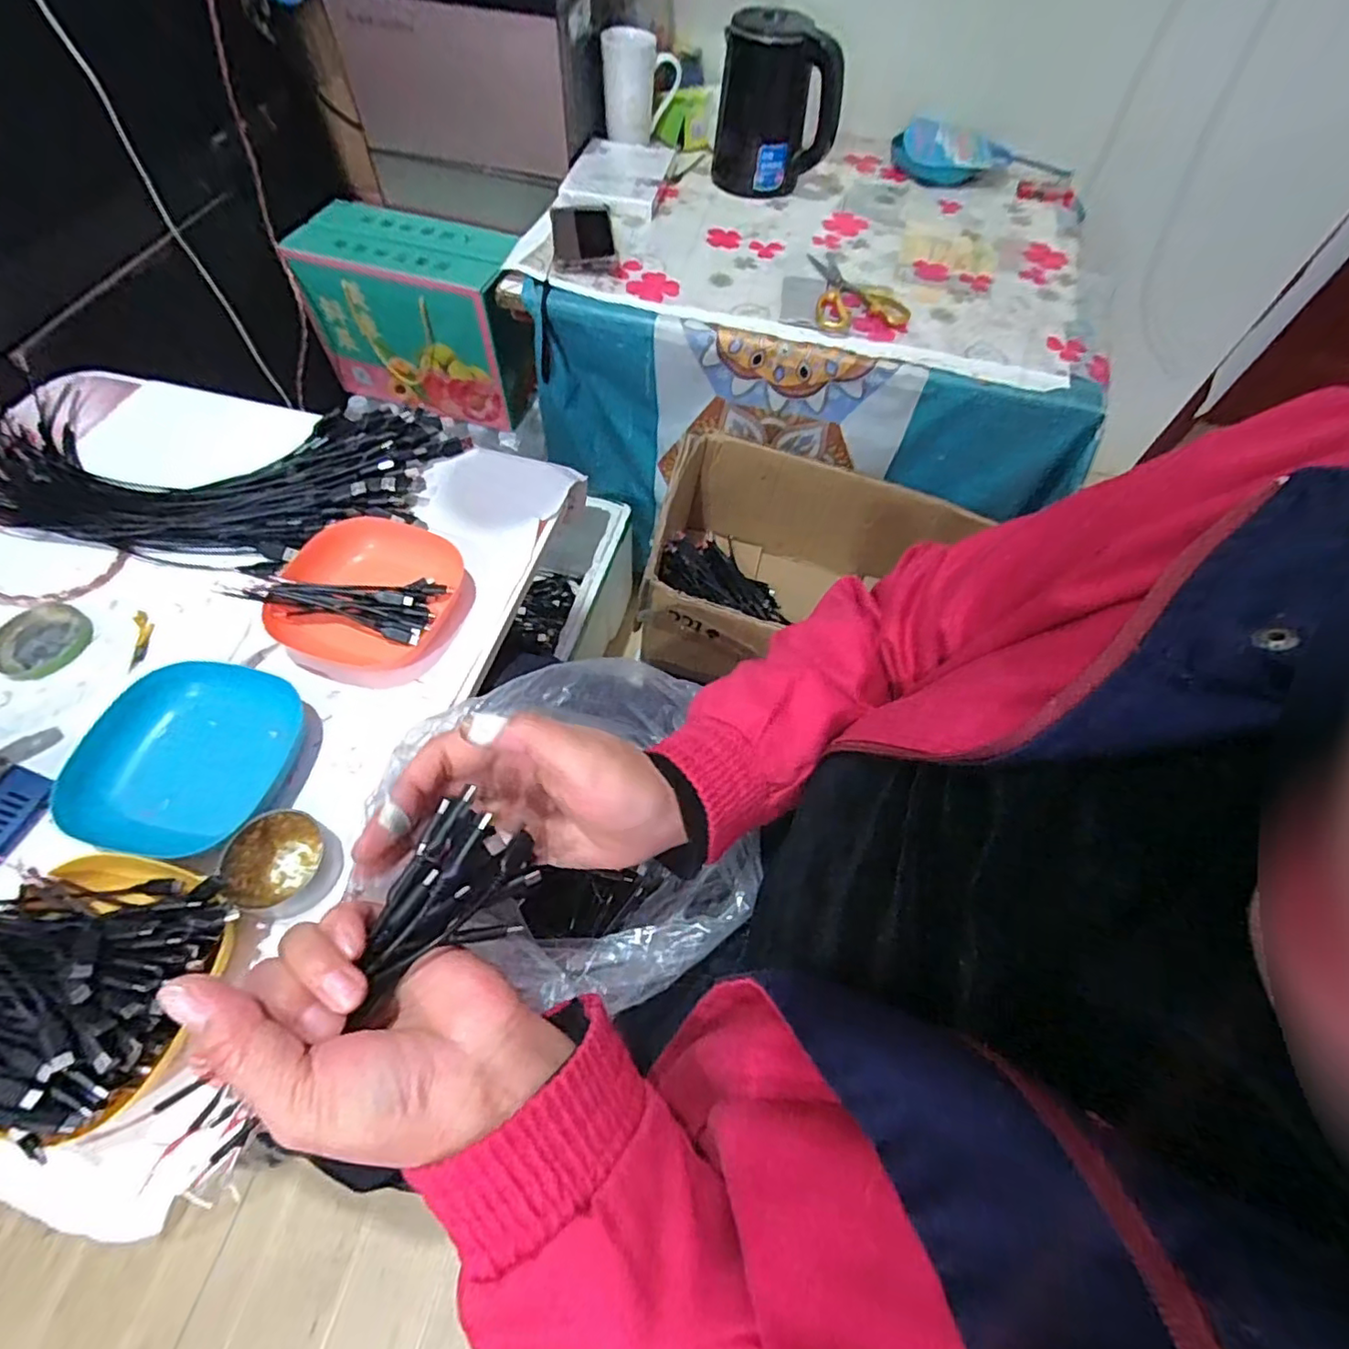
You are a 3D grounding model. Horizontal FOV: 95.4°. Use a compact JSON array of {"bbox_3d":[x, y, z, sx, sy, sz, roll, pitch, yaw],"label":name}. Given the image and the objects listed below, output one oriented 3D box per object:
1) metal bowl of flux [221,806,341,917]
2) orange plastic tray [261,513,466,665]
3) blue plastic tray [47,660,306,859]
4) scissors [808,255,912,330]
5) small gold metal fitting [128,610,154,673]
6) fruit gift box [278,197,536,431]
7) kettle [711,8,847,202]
[{"bbox_3d":[-0.255,0.123,0.401,0.059,0.030,0.061,1,60,-2],"label":"metal bowl of flux"},{"bbox_3d":[-0.260,-0.070,0.512,0.136,0.030,0.133,23,62,10],"label":"orange plastic tray"},{"bbox_3d":[-0.342,0.057,0.434,0.119,0.032,0.135,12,60,4],"label":"blue plastic tray"},{"bbox_3d":[0.218,-0.481,0.762,0.108,0.009,0.163,-3,61,-5],"label":"scissors"},{"bbox_3d":[-0.433,-0.029,0.498,0.013,0.004,0.059,-16,62,-12],"label":"small gold metal fitting"},{"bbox_3d":[-0.386,-0.570,0.995,0.350,0.234,0.162,18,61,7],"label":"fruit gift box"},{"bbox_3d":[0.140,-0.769,0.833,0.162,0.170,0.109,6,60,0],"label":"kettle"}]

